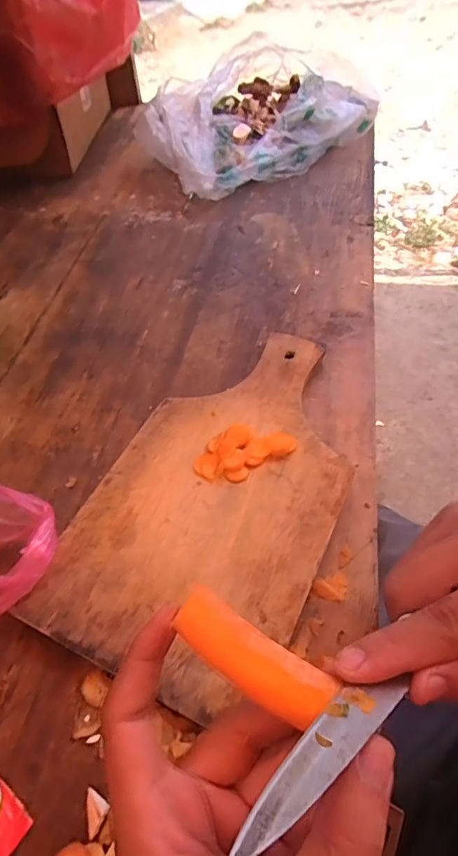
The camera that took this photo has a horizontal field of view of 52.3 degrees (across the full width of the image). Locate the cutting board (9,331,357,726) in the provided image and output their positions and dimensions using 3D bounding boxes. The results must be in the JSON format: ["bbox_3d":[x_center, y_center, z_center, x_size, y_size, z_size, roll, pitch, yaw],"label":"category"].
[{"bbox_3d":[0.000,0.038,0.340,0.159,0.017,0.282,21,57,16],"label":"cutting board"}]

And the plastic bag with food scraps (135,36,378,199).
[{"bbox_3d":[0.028,-0.412,0.632,0.284,0.089,0.179,-23,56,-15],"label":"plastic bag with food scraps"}]

